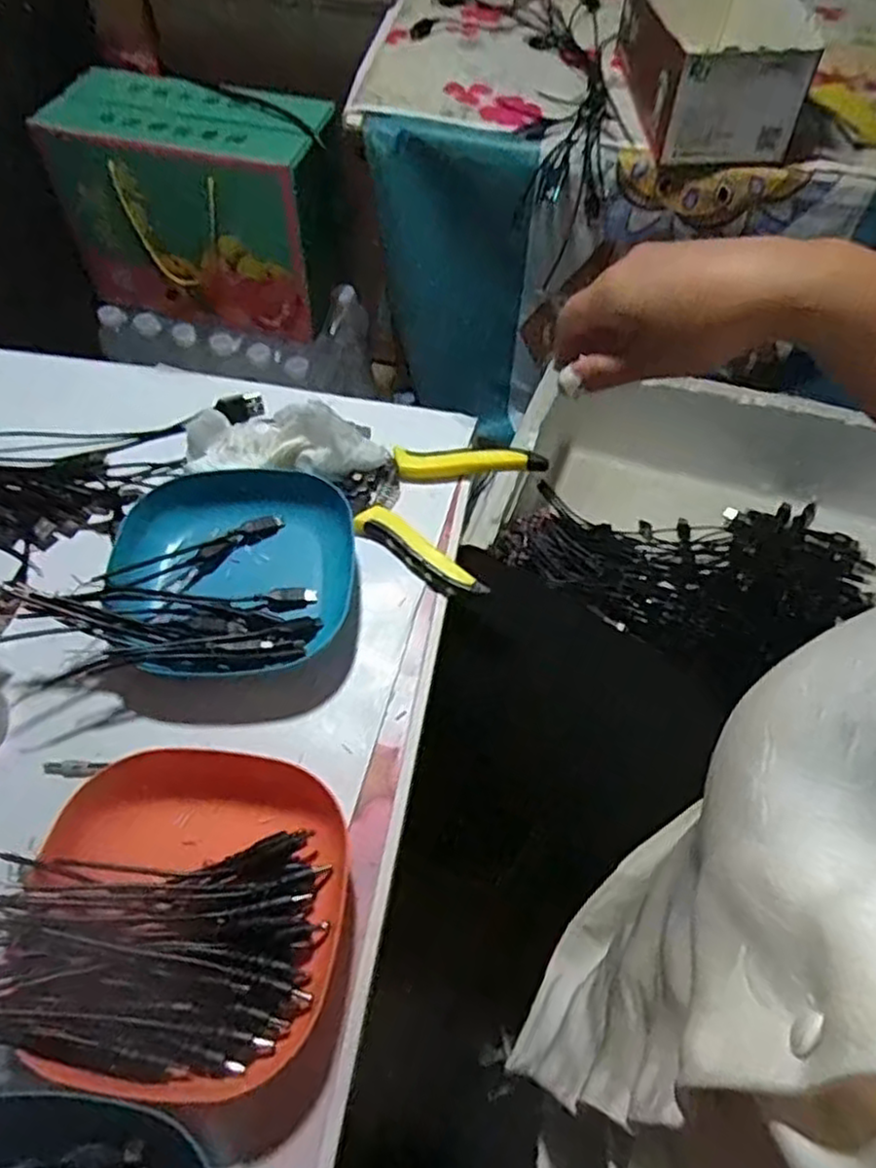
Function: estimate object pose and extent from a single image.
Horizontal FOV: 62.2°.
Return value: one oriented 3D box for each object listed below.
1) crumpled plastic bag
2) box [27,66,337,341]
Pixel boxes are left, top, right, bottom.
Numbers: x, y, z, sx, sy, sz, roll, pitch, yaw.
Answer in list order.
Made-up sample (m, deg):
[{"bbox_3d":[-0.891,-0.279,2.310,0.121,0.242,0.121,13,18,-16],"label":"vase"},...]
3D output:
[{"bbox_3d":[-0.101,-0.095,0.476,0.126,0.032,0.041,-2,57,-4],"label":"crumpled plastic bag"},{"bbox_3d":[-0.302,-0.488,0.951,0.332,0.248,0.142,14,58,7],"label":"box"}]

